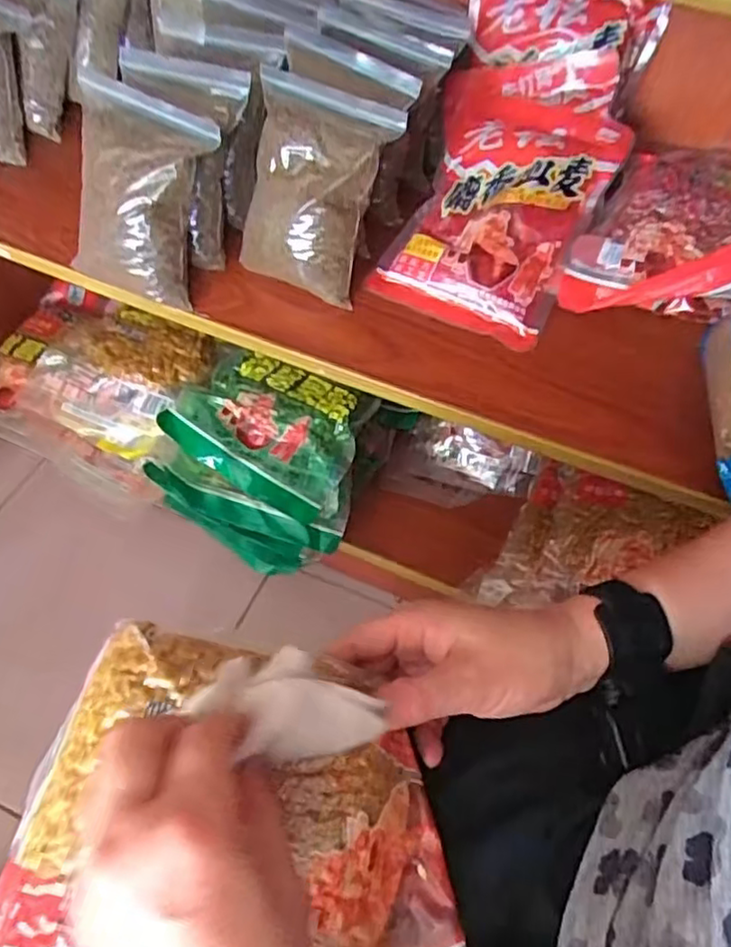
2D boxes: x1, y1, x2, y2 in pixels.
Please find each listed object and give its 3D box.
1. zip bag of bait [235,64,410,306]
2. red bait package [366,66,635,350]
[{"bbox_3d":[-0.048,-0.250,0.581,0.119,0.140,0.088,21,56,10],"label":"zip bag of bait"},{"bbox_3d":[0.123,-0.260,0.622,0.178,0.034,0.250,25,81,17],"label":"red bait package"}]

